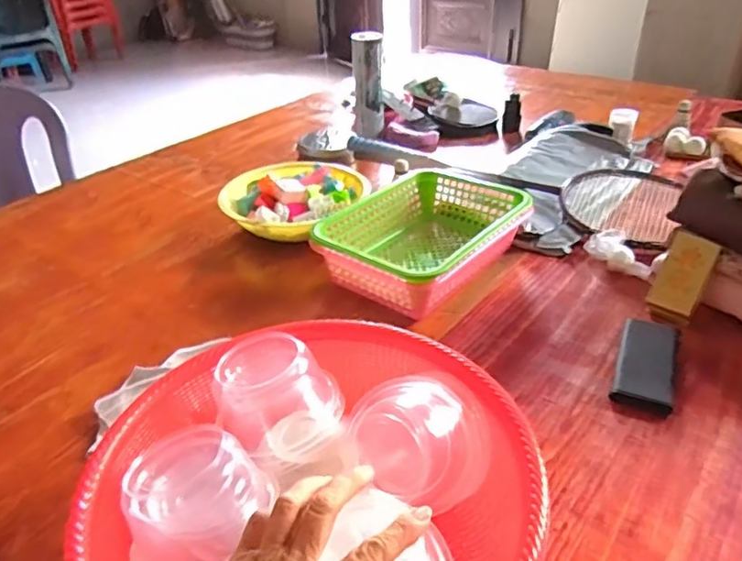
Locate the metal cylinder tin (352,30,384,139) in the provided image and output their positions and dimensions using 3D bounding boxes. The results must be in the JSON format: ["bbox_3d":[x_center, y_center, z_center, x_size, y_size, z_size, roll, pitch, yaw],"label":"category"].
[{"bbox_3d":[-0.006,-0.442,1.325,0.071,0.217,0.067,-3,34,1],"label":"metal cylinder tin"}]

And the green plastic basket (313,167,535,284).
[{"bbox_3d":[0.085,-0.064,0.884,0.230,0.092,0.310,20,40,31],"label":"green plastic basket"}]

